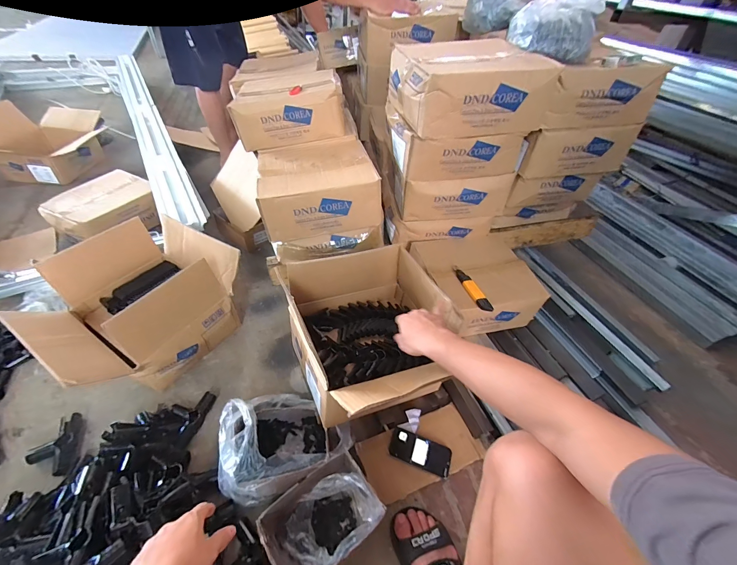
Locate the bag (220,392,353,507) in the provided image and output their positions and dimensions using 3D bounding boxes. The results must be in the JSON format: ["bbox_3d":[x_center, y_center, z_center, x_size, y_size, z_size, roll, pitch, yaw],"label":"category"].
[{"bbox_3d":[-0.187,0.347,0.720,0.263,0.149,0.196,-14,47,-19],"label":"bag"}]

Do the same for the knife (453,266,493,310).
[{"bbox_3d":[0.276,0.009,0.870,0.029,0.018,0.178,-10,46,-15],"label":"knife"}]

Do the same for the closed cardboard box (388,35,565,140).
[{"bbox_3d":[0.256,-0.501,0.824,0.376,0.143,0.290,-9,46,-14],"label":"closed cardboard box"}]

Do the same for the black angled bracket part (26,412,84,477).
[{"bbox_3d":[-0.702,0.370,0.729,0.089,0.036,0.140,-9,46,-15],"label":"black angled bracket part"}]

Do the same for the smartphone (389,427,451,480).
[{"bbox_3d":[0.123,0.403,0.765,0.144,0.016,0.064,18,46,13],"label":"smartphone"}]

